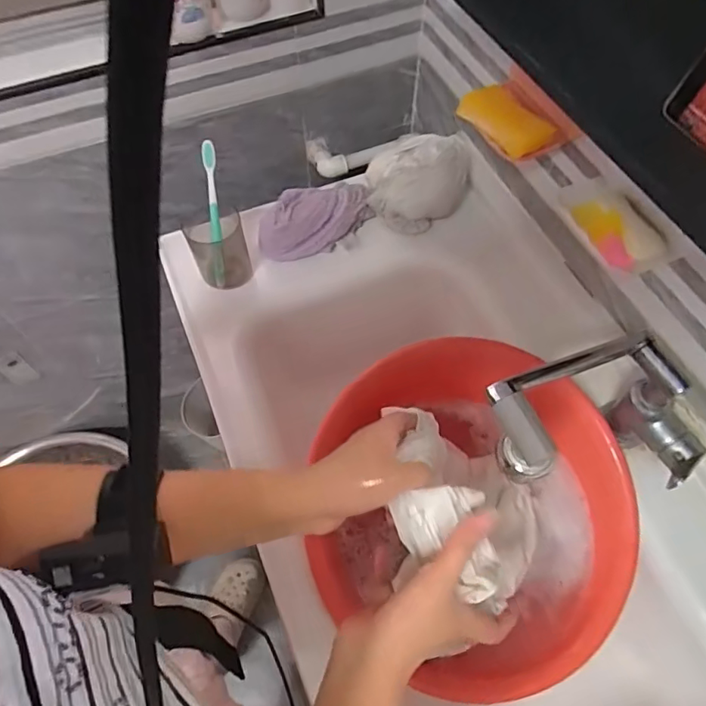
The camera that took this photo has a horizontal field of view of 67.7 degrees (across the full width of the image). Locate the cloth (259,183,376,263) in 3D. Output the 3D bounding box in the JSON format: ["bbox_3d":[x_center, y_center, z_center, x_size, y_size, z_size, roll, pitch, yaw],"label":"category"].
[{"bbox_3d":[-0.052,-0.195,0.756,0.169,0.074,0.083,-13,61,-7],"label":"cloth"}]

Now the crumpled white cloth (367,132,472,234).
[{"bbox_3d":[0.095,-0.253,0.790,0.148,0.083,0.141,12,61,7],"label":"crumpled white cloth"}]

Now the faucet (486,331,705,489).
[{"bbox_3d":[0.228,0.070,0.516,0.213,0.197,0.105,-8,61,-5],"label":"faucet"}]

